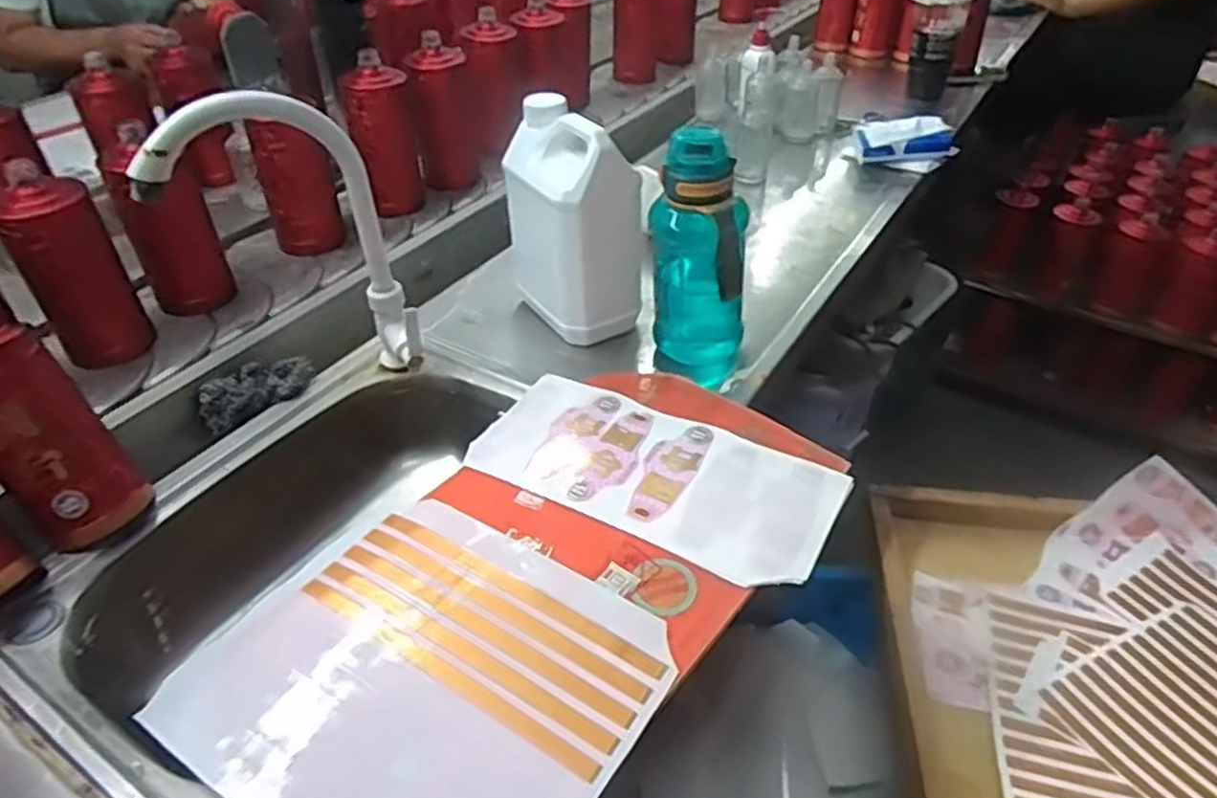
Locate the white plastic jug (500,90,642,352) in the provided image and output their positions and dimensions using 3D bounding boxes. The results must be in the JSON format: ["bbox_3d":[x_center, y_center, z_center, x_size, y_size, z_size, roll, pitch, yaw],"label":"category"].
[{"bbox_3d":[-0.038,-0.195,0.835,0.096,0.217,0.147,-22,45,-24],"label":"white plastic jug"}]

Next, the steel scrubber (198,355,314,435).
[{"bbox_3d":[-0.358,-0.011,0.776,0.052,0.033,0.114,32,49,32],"label":"steel scrubber"}]

